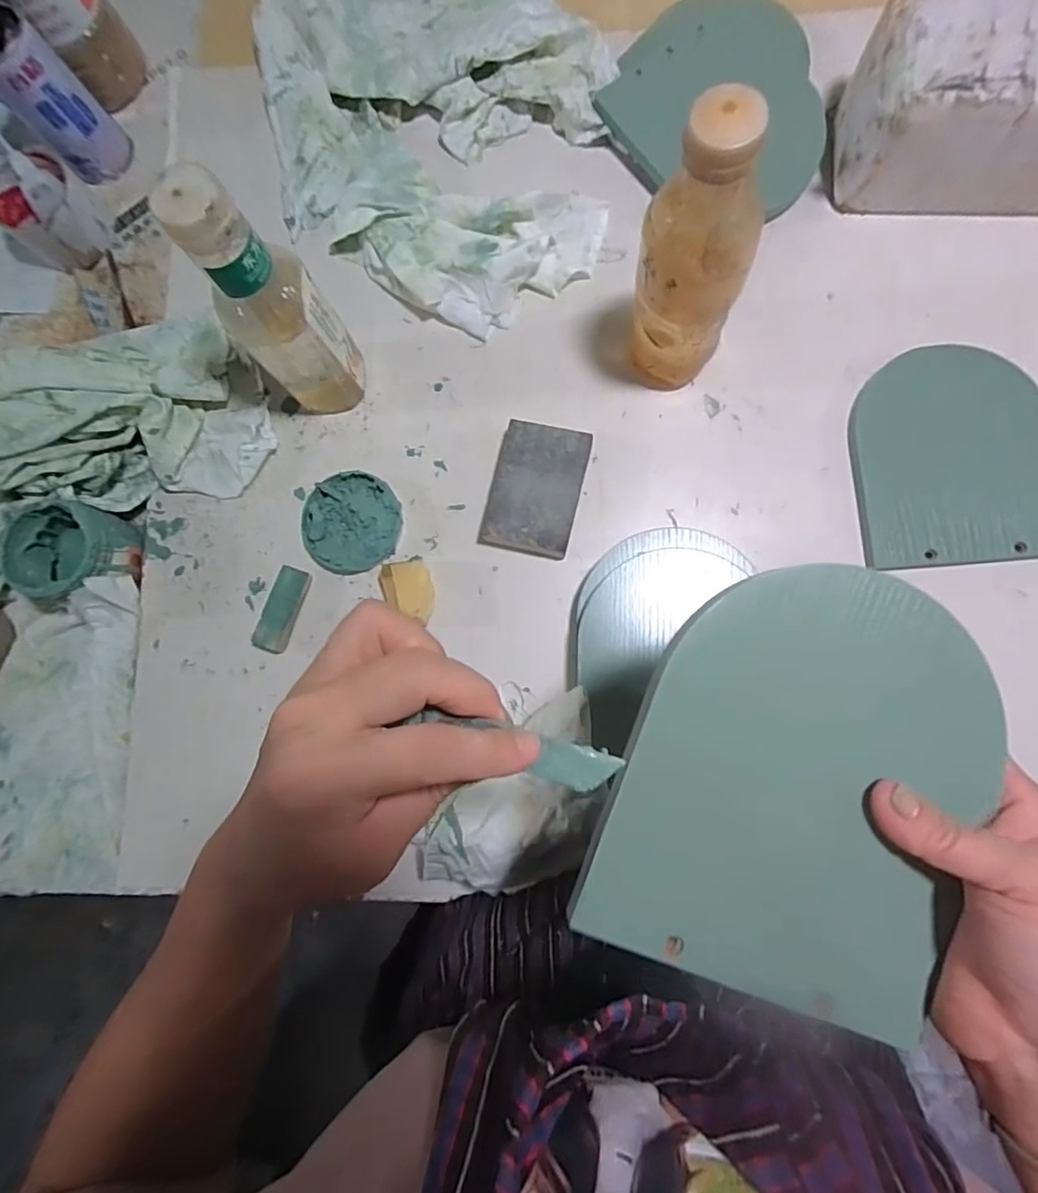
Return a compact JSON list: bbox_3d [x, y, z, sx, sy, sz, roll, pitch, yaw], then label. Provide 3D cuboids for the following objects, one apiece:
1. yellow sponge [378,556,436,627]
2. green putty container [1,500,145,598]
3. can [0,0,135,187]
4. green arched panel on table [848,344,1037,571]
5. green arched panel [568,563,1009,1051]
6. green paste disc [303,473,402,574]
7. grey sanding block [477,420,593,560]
[{"bbox_3d":[-0.087,-0.003,0.457,0.035,0.032,0.048,-16,82,4],"label":"yellow sponge"},{"bbox_3d":[-0.358,-0.035,0.460,0.082,0.051,0.075,4,84,6],"label":"green putty container"},{"bbox_3d":[-0.414,-0.439,0.502,0.059,0.109,0.059,-1,84,6],"label":"can"},{"bbox_3d":[0.333,-0.107,0.438,0.145,0.015,0.163,-5,83,5],"label":"green arched panel on table"},{"bbox_3d":[0.111,0.072,0.228,0.135,0.011,0.167,19,89,0],"label":"green arched panel"},{"bbox_3d":[-0.138,-0.062,0.473,0.078,0.013,0.082,-1,84,6],"label":"green paste disc"},{"bbox_3d":[0.013,-0.083,0.459,0.070,0.028,0.101,13,85,7],"label":"grey sanding block"}]

